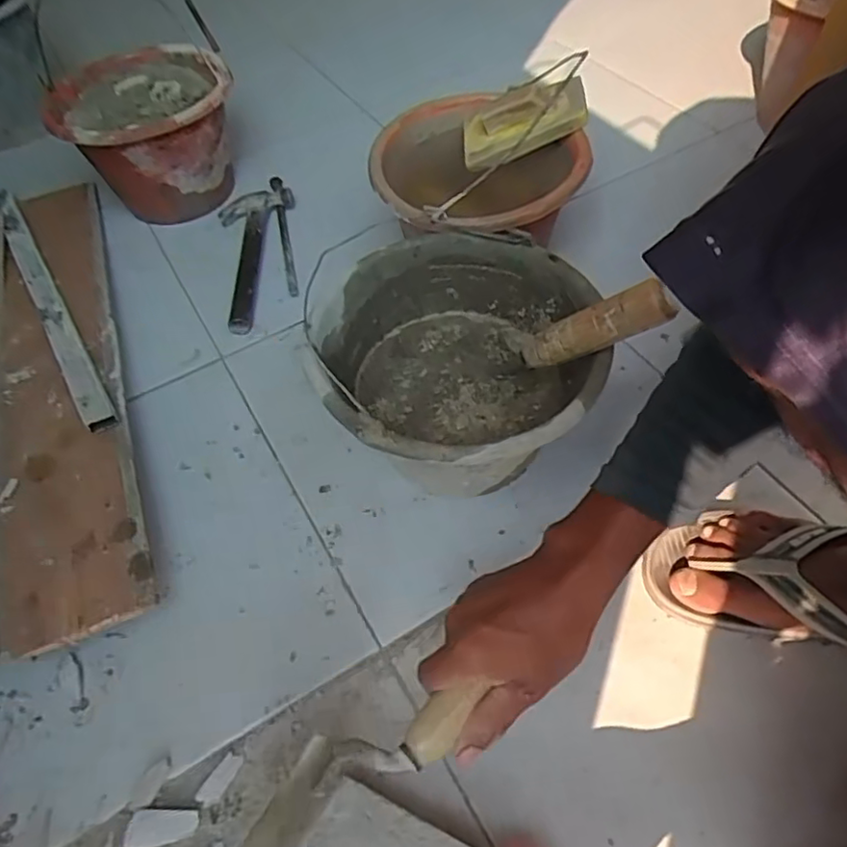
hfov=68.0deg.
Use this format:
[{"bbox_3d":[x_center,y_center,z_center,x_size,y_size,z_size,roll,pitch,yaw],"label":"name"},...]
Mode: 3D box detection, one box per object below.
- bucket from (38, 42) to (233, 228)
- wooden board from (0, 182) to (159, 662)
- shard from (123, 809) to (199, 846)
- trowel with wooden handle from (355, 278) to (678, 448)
[{"bbox_3d":[-0.394,-0.419,0.927,0.235,0.158,0.230,-15,52,-1],"label":"bucket"},{"bbox_3d":[-0.423,-0.081,0.732,0.124,0.025,0.733,-22,53,-10],"label":"wooden board"},{"bbox_3d":[-0.197,0.302,0.470,0.053,0.004,0.025,-7,54,0],"label":"shard"},{"bbox_3d":[0.081,-0.052,0.559,0.291,0.105,0.170,-9,46,40],"label":"trowel with wooden handle"}]

